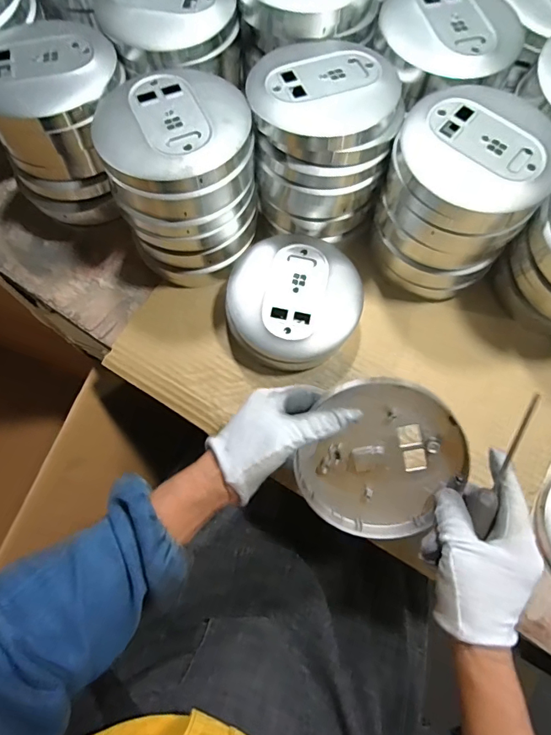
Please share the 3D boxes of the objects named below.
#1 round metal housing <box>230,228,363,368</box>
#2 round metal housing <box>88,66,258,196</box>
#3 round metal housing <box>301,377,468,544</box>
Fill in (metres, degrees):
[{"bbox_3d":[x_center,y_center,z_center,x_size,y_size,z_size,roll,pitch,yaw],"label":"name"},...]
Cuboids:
[{"bbox_3d":[0.020,-0.069,0.464,0.130,0.053,0.132,0,73,-1],"label":"round metal housing"},{"bbox_3d":[-0.089,-0.213,0.391,0.139,0.038,0.133,0,73,-1],"label":"round metal housing"},{"bbox_3d":[0.086,0.077,0.367,0.123,0.016,0.135,2,106,7],"label":"round metal housing"}]

